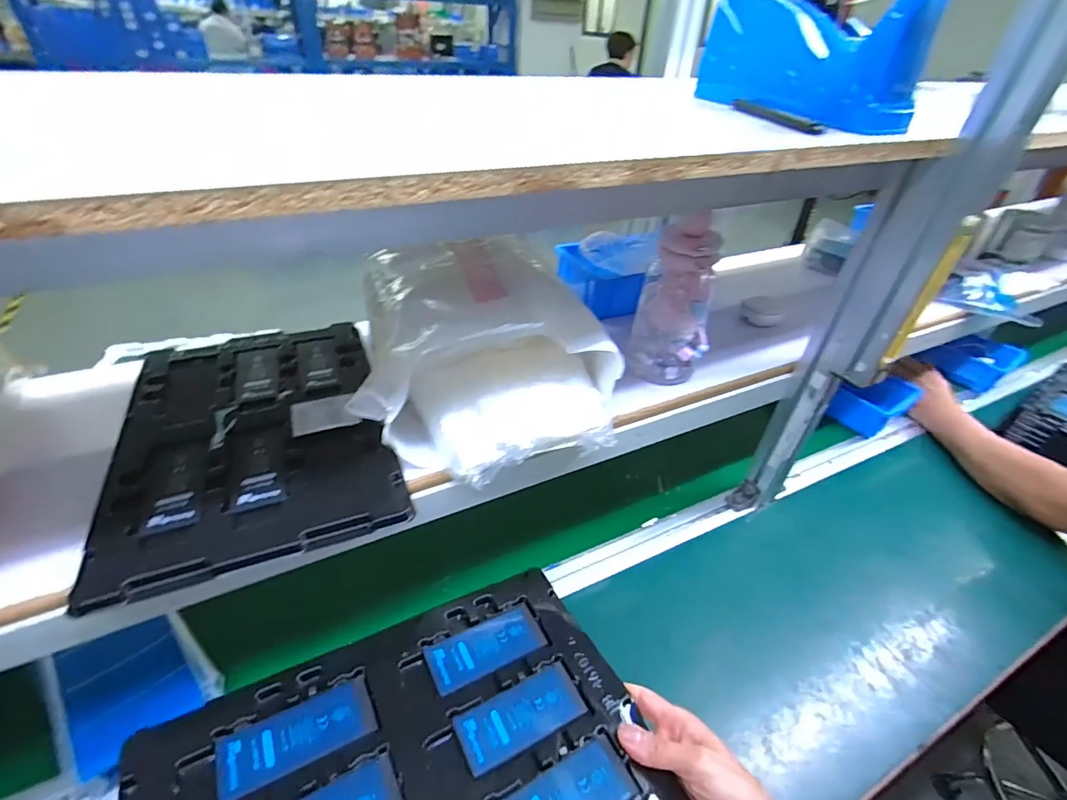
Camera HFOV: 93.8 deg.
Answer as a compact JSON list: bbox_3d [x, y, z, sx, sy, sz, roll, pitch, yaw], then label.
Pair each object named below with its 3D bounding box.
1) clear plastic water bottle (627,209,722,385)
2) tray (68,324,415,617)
[{"bbox_3d":[0.153,-0.100,0.540,0.076,0.181,0.060,12,39,10],"label":"clear plastic water bottle"},{"bbox_3d":[-0.265,0.025,0.482,0.225,0.013,0.317,-12,41,-20],"label":"tray"}]

